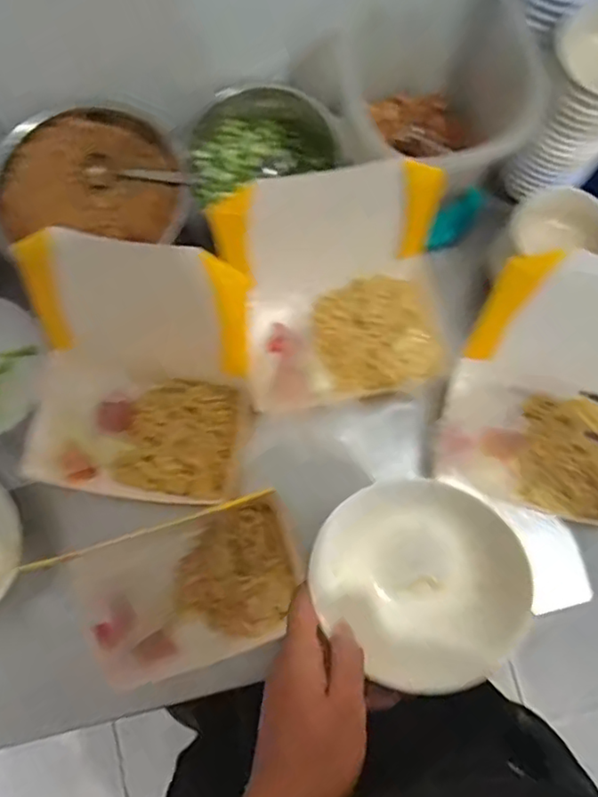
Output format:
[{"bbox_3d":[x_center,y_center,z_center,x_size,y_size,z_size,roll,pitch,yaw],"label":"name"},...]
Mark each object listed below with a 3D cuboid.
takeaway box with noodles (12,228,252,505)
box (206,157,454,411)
[{"bbox_3d":[-0.155,-0.018,0.553,0.199,0.153,0.200,10,78,1],"label":"takeaway box with noodles"},{"bbox_3d":[0.043,-0.108,0.580,0.211,0.182,0.181,-13,78,-4],"label":"box"}]

